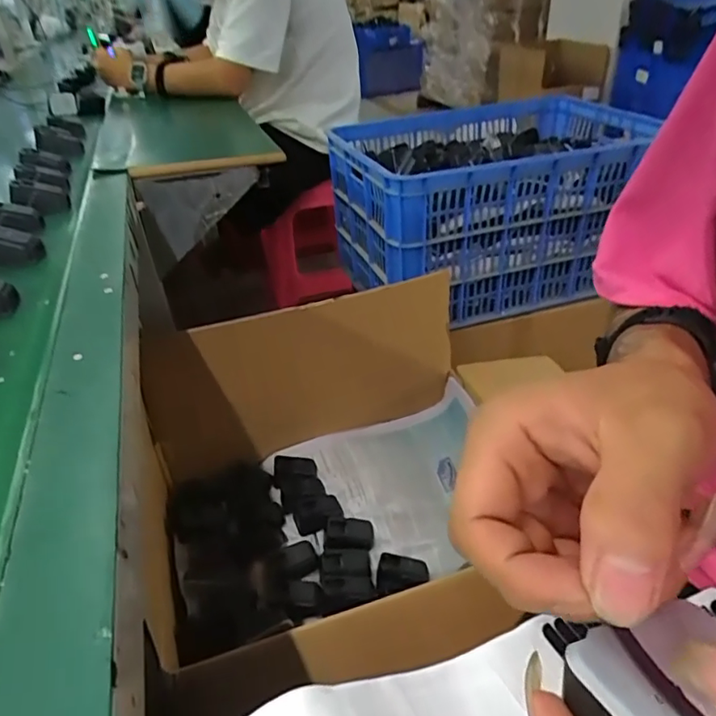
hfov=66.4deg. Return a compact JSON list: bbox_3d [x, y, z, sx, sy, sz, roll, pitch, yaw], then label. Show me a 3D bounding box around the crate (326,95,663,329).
[{"bbox_3d":[0.255,-0.322,1.127,0.555,0.284,0.404,-14,36,-14],"label":"crate"}]

